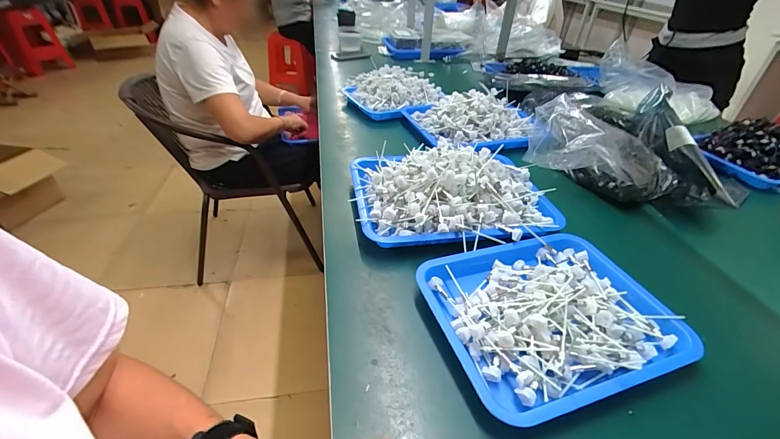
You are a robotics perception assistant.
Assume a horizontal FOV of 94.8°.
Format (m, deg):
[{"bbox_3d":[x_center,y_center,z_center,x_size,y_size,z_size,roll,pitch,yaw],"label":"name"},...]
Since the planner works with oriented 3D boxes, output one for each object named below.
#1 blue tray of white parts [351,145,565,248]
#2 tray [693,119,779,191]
[{"bbox_3d":[0.105,-0.062,0.620,0.335,0.080,0.259,-1,38,-5],"label":"blue tray of white parts"},{"bbox_3d":[0.859,-0.154,0.818,0.210,0.078,0.258,-27,47,-33],"label":"tray"}]

